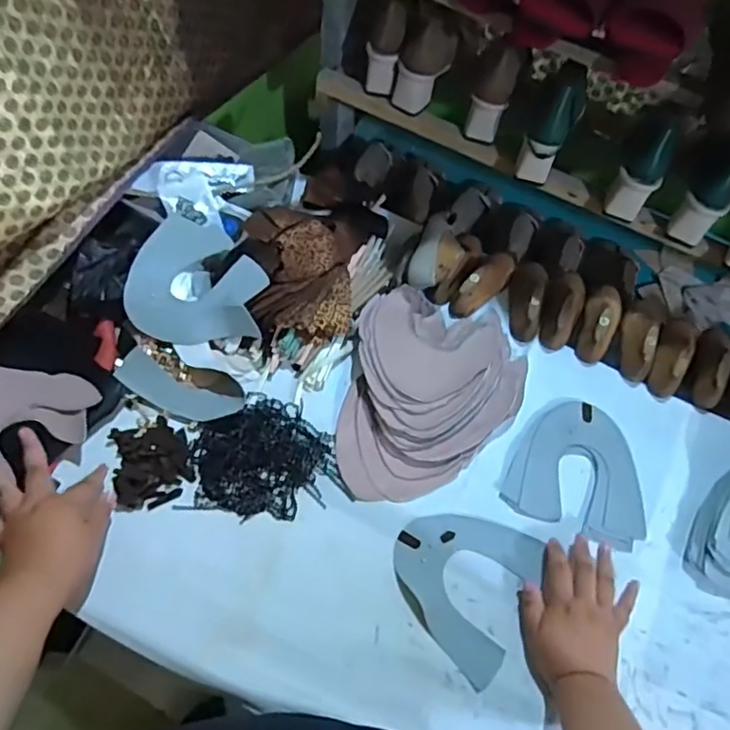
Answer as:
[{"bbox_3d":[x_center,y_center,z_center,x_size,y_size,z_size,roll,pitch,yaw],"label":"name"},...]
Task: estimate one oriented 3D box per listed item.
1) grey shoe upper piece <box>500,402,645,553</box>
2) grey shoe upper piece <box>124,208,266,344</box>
[{"bbox_3d":[0.277,0.130,0.747,0.170,0.004,0.170,20,63,7],"label":"grey shoe upper piece"},{"bbox_3d":[-0.218,-0.122,0.782,0.169,0.056,0.179,0,60,-5],"label":"grey shoe upper piece"}]

